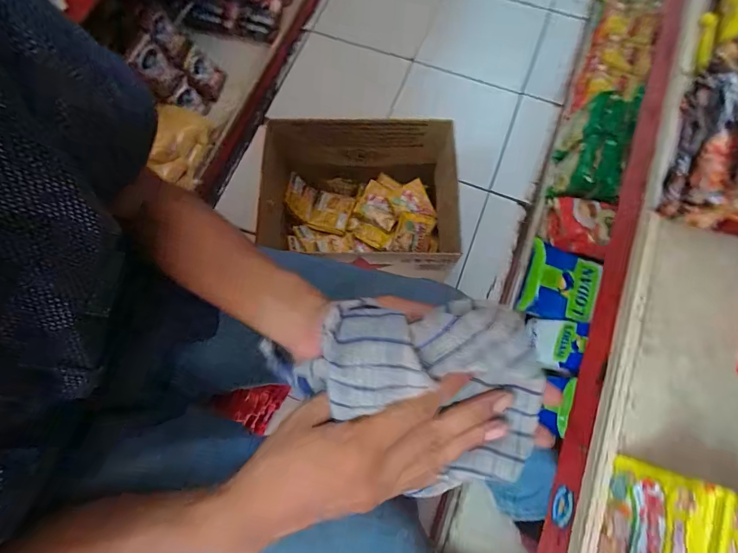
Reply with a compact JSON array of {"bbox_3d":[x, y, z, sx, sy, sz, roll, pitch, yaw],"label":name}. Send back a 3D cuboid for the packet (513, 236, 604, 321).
[{"bbox_3d":[0.355,0.013,0.713,0.129,0.030,0.142,19,75,7],"label":"packet"}]

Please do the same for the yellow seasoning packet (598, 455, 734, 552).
[{"bbox_3d":[0.199,0.181,0.267,0.011,0.071,0.089,26,75,-16],"label":"yellow seasoning packet"}]

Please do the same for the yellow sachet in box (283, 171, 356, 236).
[{"bbox_3d":[-0.106,-0.145,0.795,0.134,0.036,0.089,16,74,6],"label":"yellow sachet in box"}]

